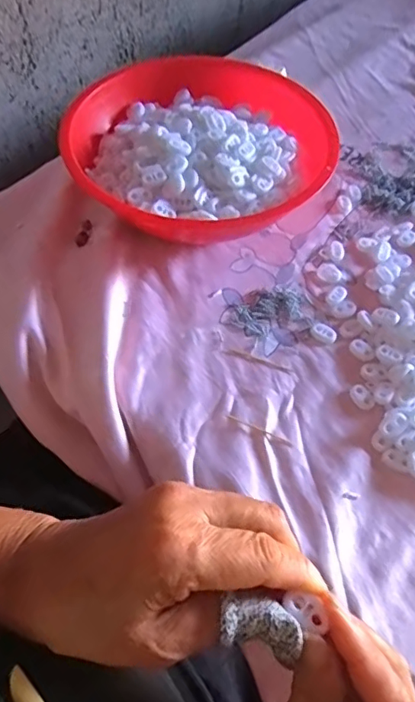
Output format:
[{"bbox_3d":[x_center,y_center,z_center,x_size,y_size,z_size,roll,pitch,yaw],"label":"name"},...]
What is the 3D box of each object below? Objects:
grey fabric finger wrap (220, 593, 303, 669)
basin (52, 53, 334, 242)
[{"bbox_3d":[0.024,0.121,0.232,0.034,0.012,0.021,15,57,7],"label":"grey fabric finger wrap"},{"bbox_3d":[-0.007,-0.191,0.532,0.241,0.082,0.241,2,57,-3],"label":"basin"}]

